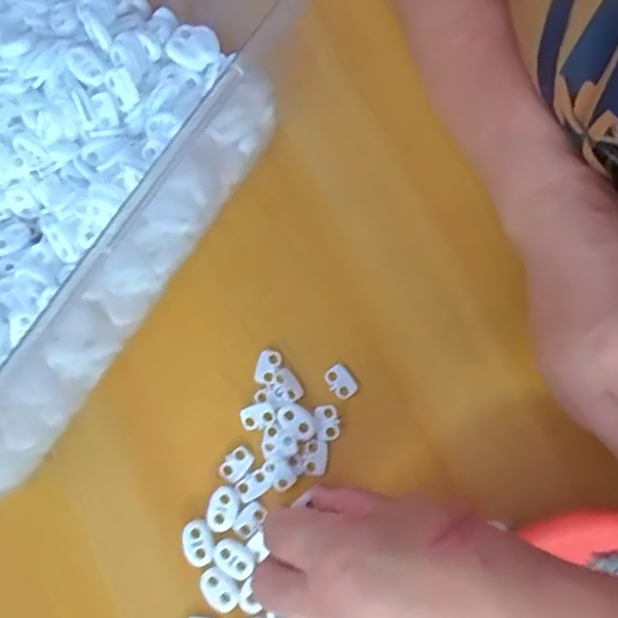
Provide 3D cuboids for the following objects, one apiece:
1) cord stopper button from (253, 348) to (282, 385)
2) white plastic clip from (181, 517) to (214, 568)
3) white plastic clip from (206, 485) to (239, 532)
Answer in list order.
[{"bbox_3d":[-0.023,0.031,0.338,0.012,0.004,0.019,24,81,6],"label":"cord stopper button"},{"bbox_3d":[-0.058,0.120,0.317,0.015,0.004,0.023,-10,79,-1],"label":"white plastic clip"},{"bbox_3d":[-0.045,0.105,0.322,0.015,0.004,0.023,20,80,5],"label":"white plastic clip"}]

